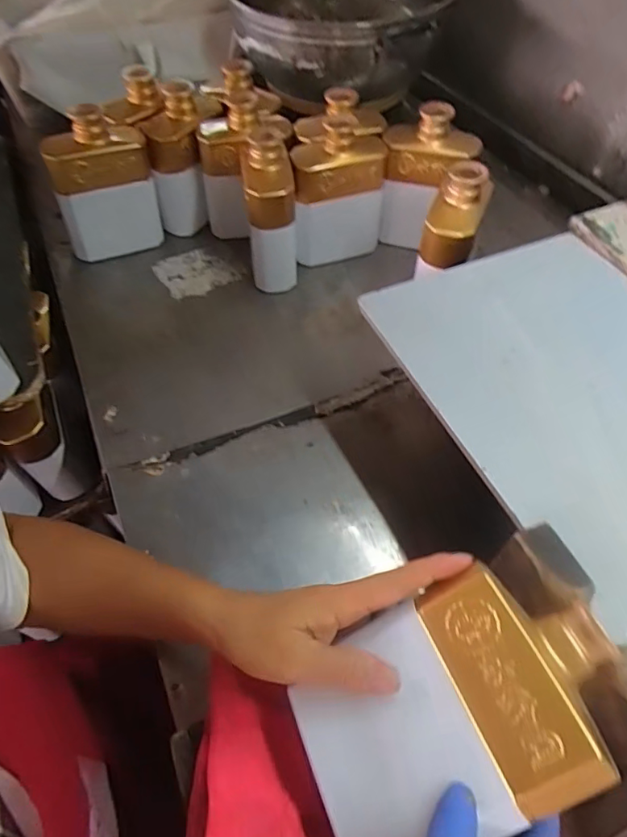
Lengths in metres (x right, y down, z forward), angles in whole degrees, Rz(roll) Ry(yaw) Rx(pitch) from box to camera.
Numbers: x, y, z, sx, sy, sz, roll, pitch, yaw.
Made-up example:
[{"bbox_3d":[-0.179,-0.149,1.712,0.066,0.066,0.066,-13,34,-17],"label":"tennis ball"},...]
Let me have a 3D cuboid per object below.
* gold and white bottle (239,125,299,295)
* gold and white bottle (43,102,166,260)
[{"bbox_3d":[-0.052,-0.257,0.639,0.060,0.163,0.110,-5,55,0],"label":"gold and white bottle"},{"bbox_3d":[-0.271,-0.297,0.686,0.130,0.167,0.072,-21,57,-11],"label":"gold and white bottle"}]

